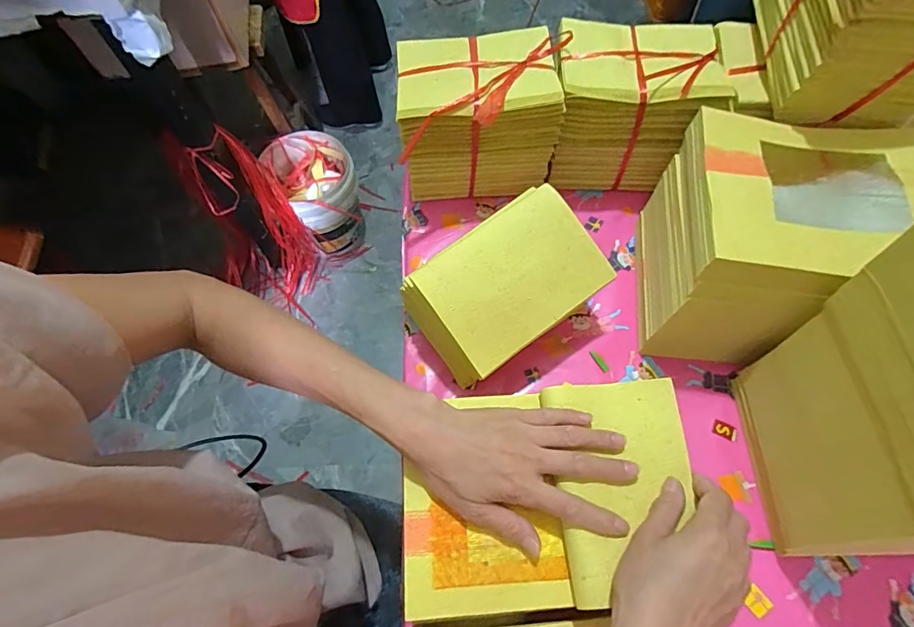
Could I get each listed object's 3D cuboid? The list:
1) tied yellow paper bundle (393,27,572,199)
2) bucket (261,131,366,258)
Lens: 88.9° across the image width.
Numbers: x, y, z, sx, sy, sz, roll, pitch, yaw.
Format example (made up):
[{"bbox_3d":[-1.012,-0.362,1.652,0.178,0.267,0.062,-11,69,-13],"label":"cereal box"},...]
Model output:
[{"bbox_3d":[0.025,-0.216,0.524,0.169,0.128,0.131,-3,66,0],"label":"tied yellow paper bundle"},{"bbox_3d":[-0.394,-0.336,1.361,0.220,0.261,0.242,-17,67,-6],"label":"bucket"}]

